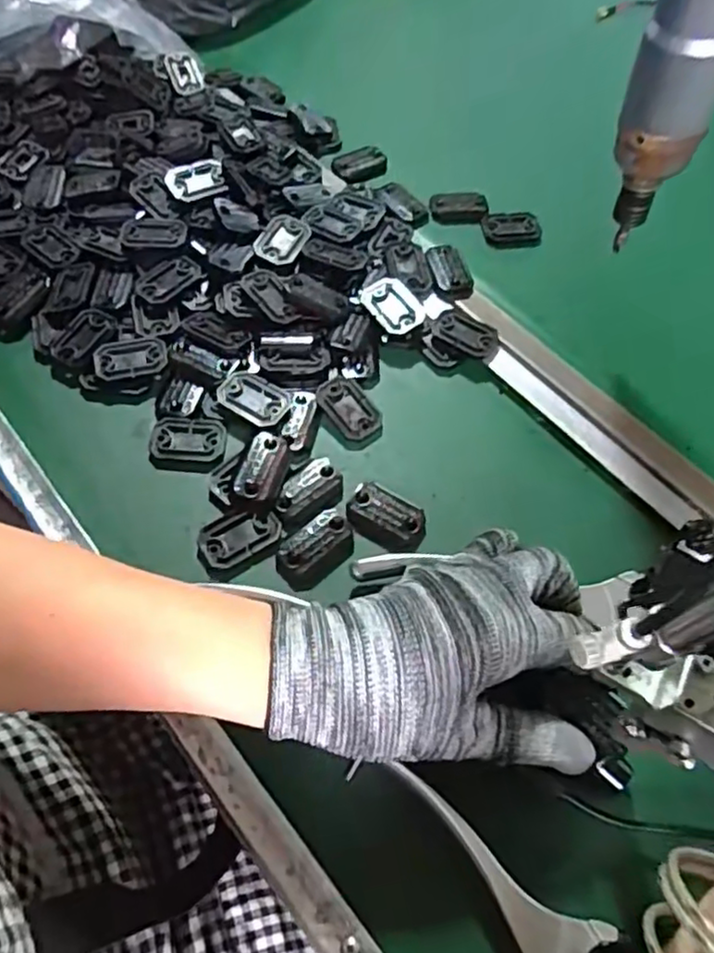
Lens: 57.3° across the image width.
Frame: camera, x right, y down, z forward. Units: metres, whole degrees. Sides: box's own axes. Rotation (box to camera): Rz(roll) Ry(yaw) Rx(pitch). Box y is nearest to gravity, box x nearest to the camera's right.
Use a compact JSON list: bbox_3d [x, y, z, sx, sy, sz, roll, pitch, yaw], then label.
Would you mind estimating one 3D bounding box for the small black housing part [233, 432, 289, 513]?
[{"bbox_3d":[-0.053,-0.003,0.361,0.024,0.008,0.047,12,61,5],"label":"small black housing part"}]

